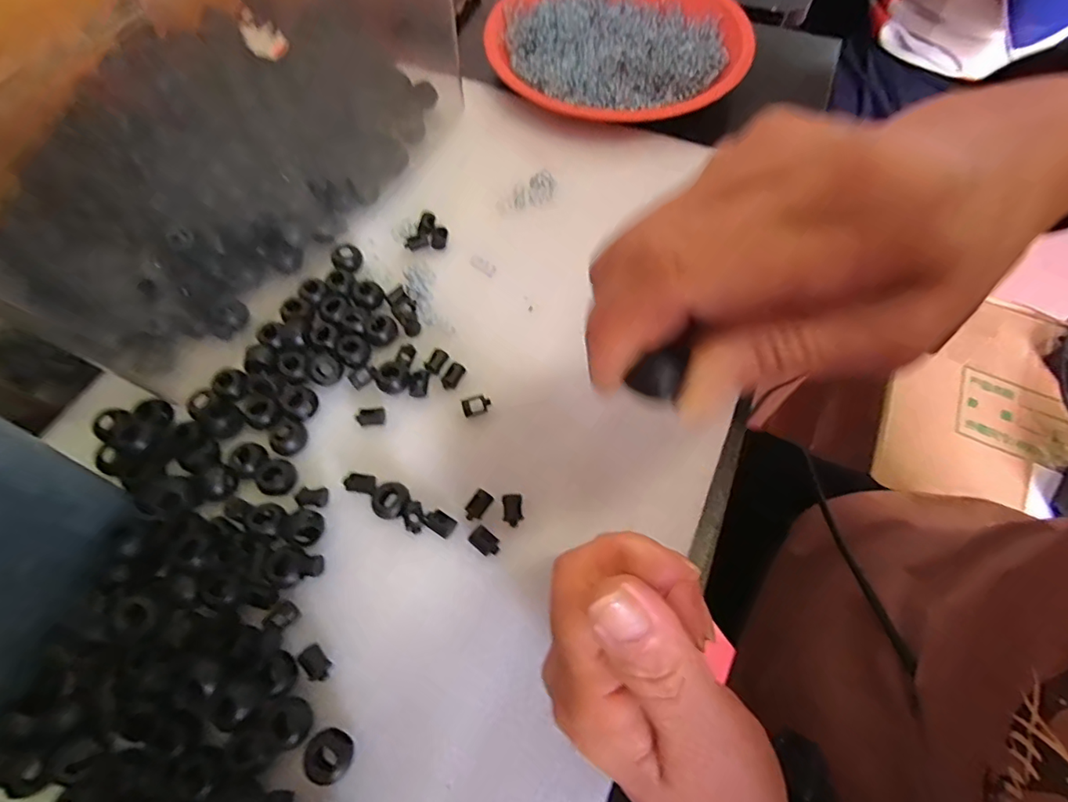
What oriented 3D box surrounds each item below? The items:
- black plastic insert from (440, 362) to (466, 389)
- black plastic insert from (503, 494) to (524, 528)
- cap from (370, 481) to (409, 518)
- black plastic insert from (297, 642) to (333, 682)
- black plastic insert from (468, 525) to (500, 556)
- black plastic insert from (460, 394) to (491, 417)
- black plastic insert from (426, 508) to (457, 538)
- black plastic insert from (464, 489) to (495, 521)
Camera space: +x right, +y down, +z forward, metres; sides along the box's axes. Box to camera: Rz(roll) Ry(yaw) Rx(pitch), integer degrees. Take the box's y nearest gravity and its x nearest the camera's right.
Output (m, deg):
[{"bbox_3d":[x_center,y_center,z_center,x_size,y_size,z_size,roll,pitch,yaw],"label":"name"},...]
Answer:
[{"bbox_3d":[-0.042,-0.014,0.266,0.008,0.005,0.015,25,67,12],"label":"black plastic insert"},{"bbox_3d":[-0.010,0.050,0.237,0.009,0.005,0.014,-3,64,-1],"label":"black plastic insert"},{"bbox_3d":[-0.067,0.046,0.238,0.017,0.004,0.017,0,64,0],"label":"cap"},{"bbox_3d":[-0.090,0.108,0.210,0.009,0.004,0.014,-41,70,-17],"label":"black plastic insert"},{"bbox_3d":[-0.022,0.063,0.230,0.014,0.004,0.009,37,70,17],"label":"black plastic insert"},{"bbox_3d":[-0.029,0.002,0.260,0.015,0.004,0.009,-18,65,-8],"label":"black plastic insert"},{"bbox_3d":[-0.043,0.055,0.233,0.014,0.004,0.009,30,68,14],"label":"black plastic insert"},{"bbox_3d":[-0.026,0.048,0.237,0.009,0.004,0.014,32,68,15],"label":"black plastic insert"}]

